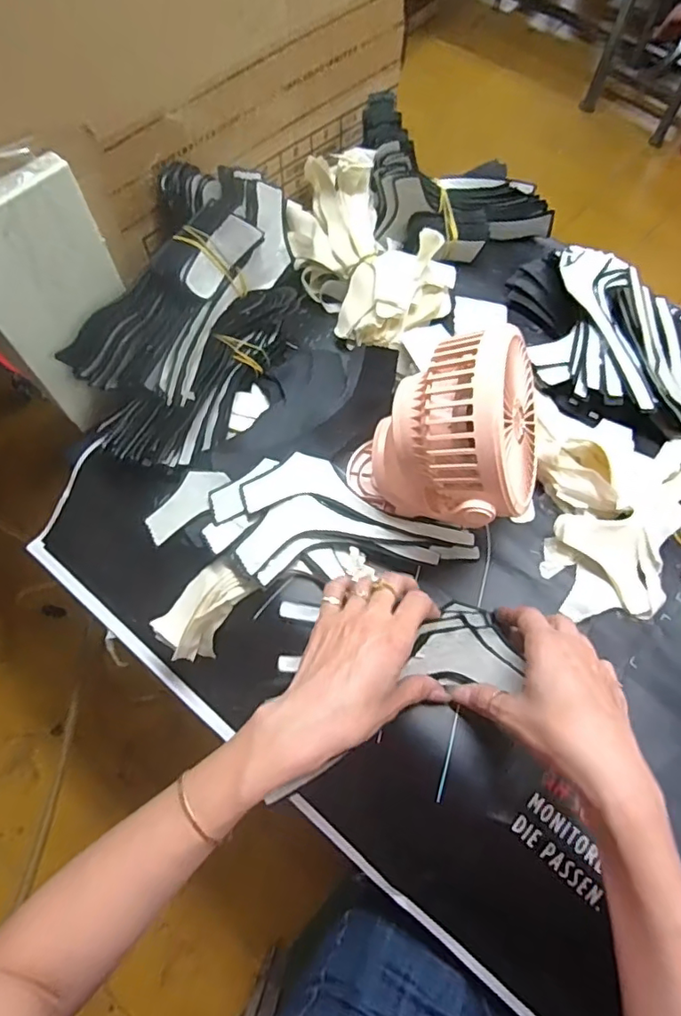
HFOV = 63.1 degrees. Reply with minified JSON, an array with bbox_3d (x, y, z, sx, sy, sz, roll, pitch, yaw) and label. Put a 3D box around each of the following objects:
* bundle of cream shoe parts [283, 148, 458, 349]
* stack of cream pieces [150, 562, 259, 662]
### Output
[{"bbox_3d":[0.022,-0.255,0.539,0.130,0.084,0.182,-31,70,-13],"label":"bundle of cream shoe parts"},{"bbox_3d":[-0.109,0.083,0.462,0.049,0.036,0.086,43,91,5],"label":"stack of cream pieces"}]

